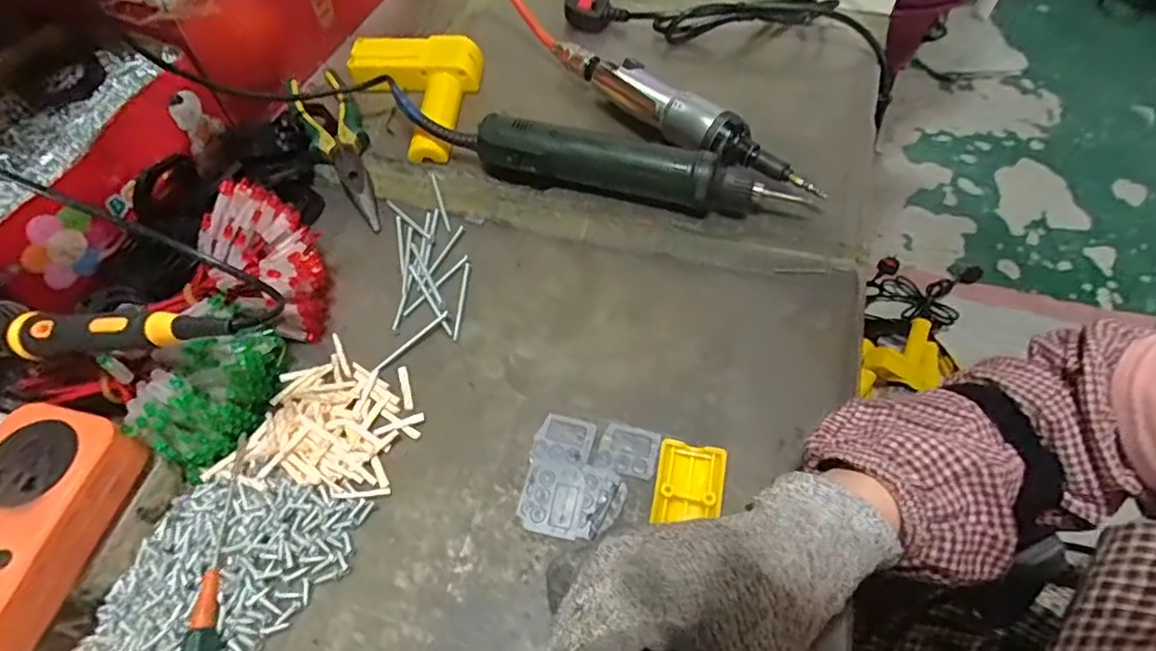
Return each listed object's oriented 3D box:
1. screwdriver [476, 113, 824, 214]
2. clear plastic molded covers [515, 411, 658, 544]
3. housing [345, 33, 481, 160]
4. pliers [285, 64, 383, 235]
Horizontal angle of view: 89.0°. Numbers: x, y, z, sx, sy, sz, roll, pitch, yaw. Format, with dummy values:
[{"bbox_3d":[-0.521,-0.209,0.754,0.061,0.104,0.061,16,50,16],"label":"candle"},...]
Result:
[{"bbox_3d":[0.045,-0.120,0.452,0.255,0.038,0.037,12,57,8],"label":"screwdriver"},{"bbox_3d":[0.007,0.086,0.336,0.071,0.004,0.068,8,57,6],"label":"clear plastic molded covers"},{"bbox_3d":[-0.146,-0.203,0.516,0.113,0.030,0.143,-1,57,-1],"label":"housing"},{"bbox_3d":[-0.198,-0.149,0.485,0.048,0.021,0.190,-19,59,-12],"label":"pliers"}]

